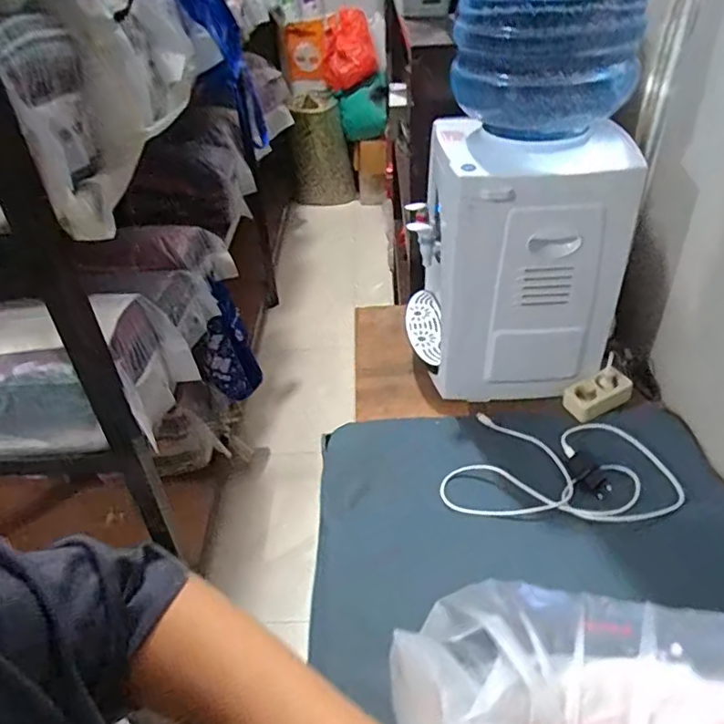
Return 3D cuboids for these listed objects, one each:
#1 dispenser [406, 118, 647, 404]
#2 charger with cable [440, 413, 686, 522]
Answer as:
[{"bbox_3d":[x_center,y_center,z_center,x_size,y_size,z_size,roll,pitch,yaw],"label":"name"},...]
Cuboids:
[{"bbox_3d":[0.250,-0.181,1.022,0.297,0.418,0.279,-6,38,-3],"label":"dispenser"},{"bbox_3d":[0.304,0.170,0.879,0.313,0.055,0.238,16,42,24],"label":"charger with cable"}]

